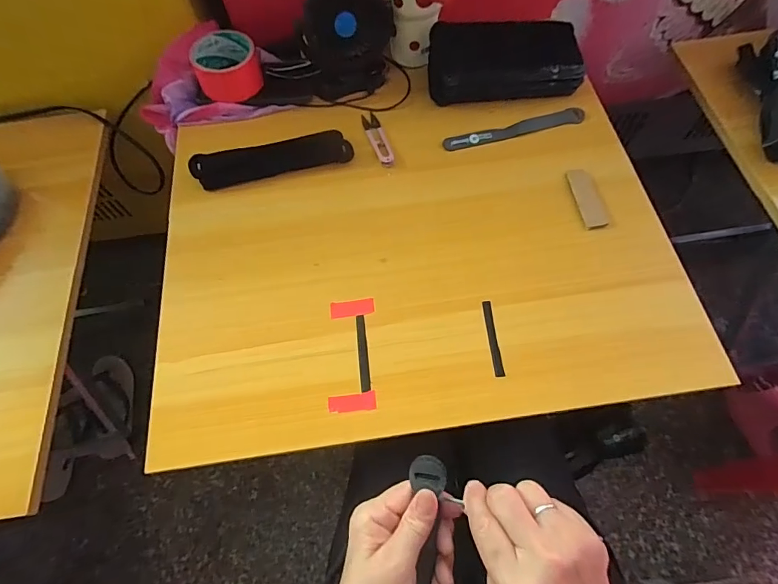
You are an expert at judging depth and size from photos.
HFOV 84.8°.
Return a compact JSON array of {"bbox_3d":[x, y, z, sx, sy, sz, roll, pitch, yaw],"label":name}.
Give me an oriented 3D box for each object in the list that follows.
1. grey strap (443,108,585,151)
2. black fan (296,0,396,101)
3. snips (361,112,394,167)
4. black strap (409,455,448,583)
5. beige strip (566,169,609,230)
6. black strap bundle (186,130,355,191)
[{"bbox_3d":[0.170,-0.221,0.576,0.196,0.008,0.030,-13,65,-4],"label":"grey strap"},{"bbox_3d":[-0.056,-0.345,0.571,0.124,0.126,0.063,-11,65,-3],"label":"black fan"},{"bbox_3d":[-0.016,-0.209,0.578,0.023,0.010,0.102,-16,65,-6],"label":"snips"},{"bbox_3d":[0.021,0.219,0.321,0.026,0.009,0.187,6,88,5],"label":"black strap"},{"bbox_3d":[0.242,-0.115,0.518,0.030,0.007,0.083,-9,65,-2],"label":"beige strip"},{"bbox_3d":[-0.150,-0.172,0.552,0.201,0.022,0.037,-11,65,-3],"label":"black strap bundle"}]

